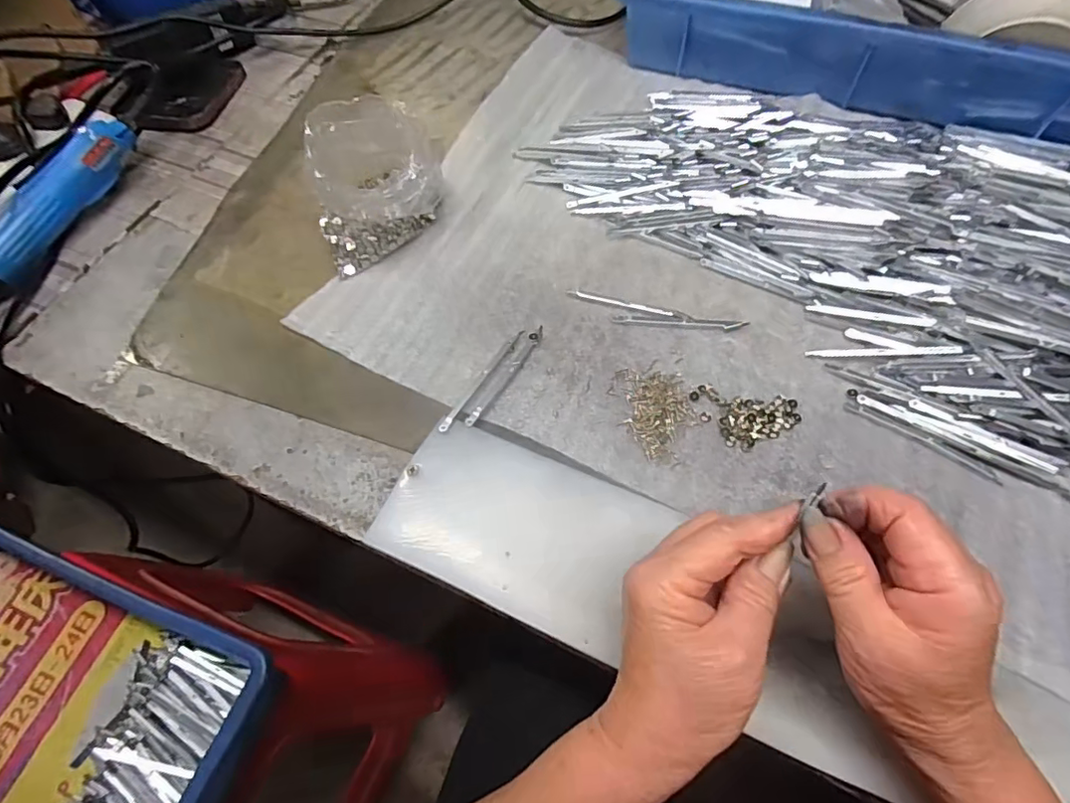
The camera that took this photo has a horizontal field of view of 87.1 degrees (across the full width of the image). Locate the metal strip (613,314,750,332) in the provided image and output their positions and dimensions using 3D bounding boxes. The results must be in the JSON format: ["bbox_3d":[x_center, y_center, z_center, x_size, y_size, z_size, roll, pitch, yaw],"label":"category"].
[{"bbox_3d":[0.104,-0.057,0.405,0.092,0.004,0.008,5,62,5],"label":"metal strip"}]

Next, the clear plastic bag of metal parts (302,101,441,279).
[{"bbox_3d":[-0.125,-0.173,0.432,0.101,0.077,0.099,-22,63,-9],"label":"clear plastic bag of metal parts"}]

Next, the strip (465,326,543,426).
[{"bbox_3d":[-0.019,-0.018,0.385,0.008,0.004,0.091,28,66,16],"label":"strip"}]

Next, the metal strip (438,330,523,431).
[{"bbox_3d":[-0.036,-0.016,0.383,0.008,0.005,0.093,29,67,16],"label":"metal strip"}]

